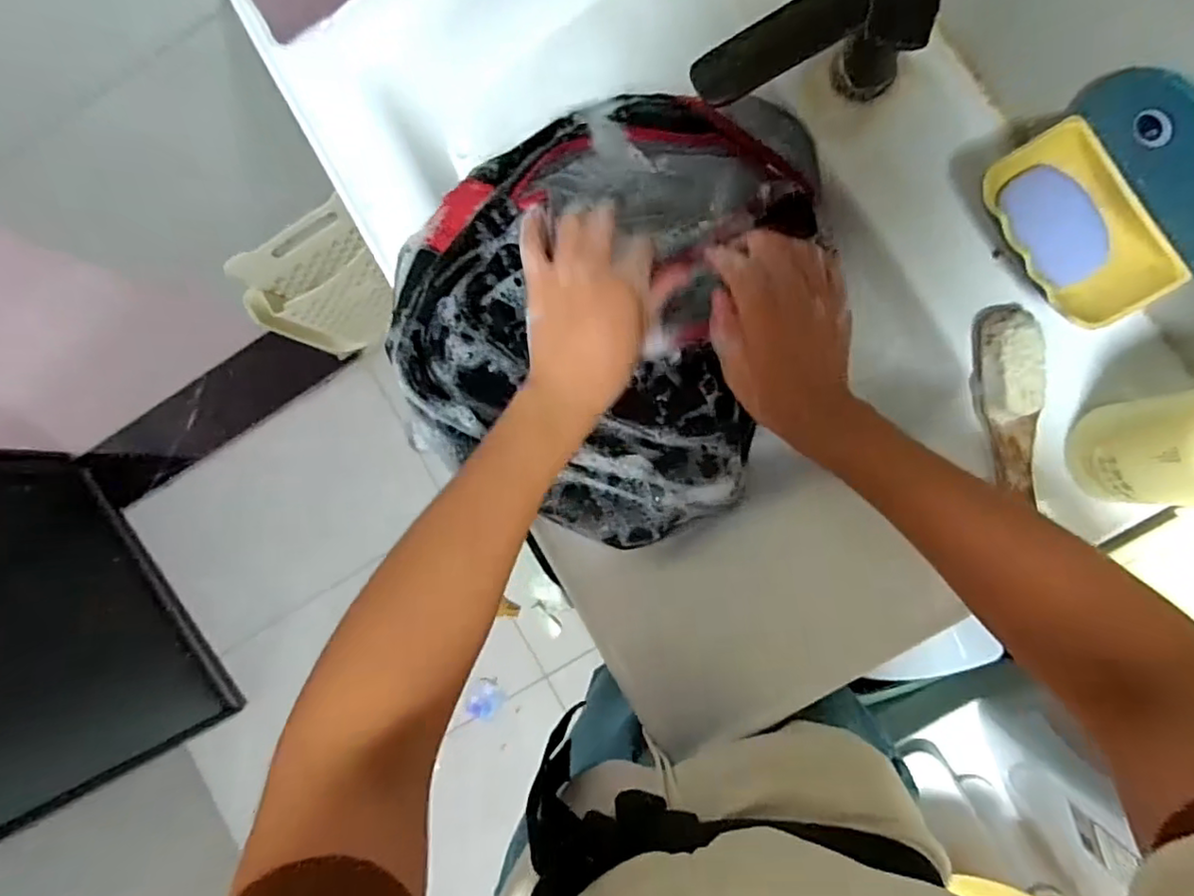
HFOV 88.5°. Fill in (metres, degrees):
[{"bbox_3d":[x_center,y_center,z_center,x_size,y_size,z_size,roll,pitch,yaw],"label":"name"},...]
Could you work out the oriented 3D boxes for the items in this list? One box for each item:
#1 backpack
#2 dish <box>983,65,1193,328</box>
[{"bbox_3d":[0.011,-0.131,0.494,0.284,0.157,0.375,15,89,7],"label":"backpack"},{"bbox_3d":[0.318,-0.138,0.376,0.080,0.079,0.160,-30,85,5],"label":"dish"}]

